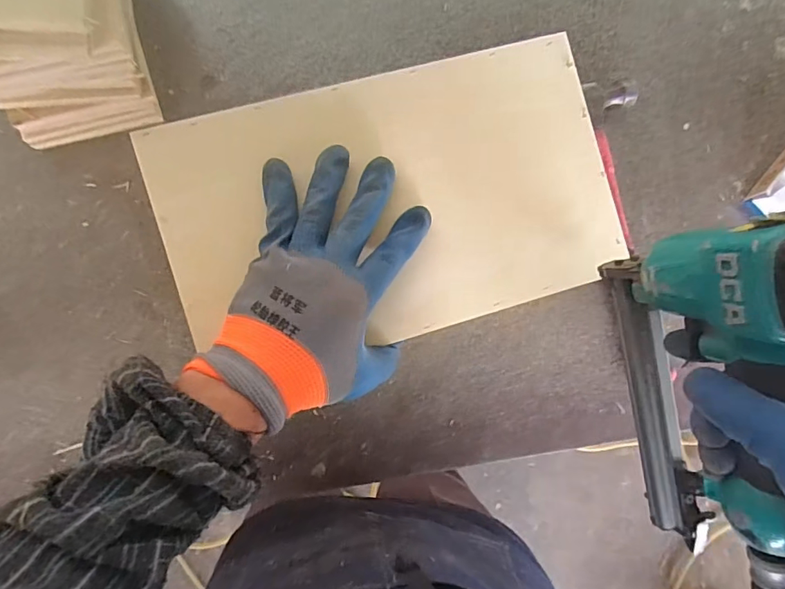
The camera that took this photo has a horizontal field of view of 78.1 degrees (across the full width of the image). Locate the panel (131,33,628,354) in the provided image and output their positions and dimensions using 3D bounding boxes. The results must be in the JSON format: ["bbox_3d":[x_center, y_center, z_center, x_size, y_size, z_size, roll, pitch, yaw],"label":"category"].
[{"bbox_3d":[0.004,-0.070,0.378,0.344,0.013,0.201,-16,91,-8],"label":"panel"}]

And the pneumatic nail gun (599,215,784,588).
[{"bbox_3d":[0.219,0.081,0.302,0.053,0.155,0.247,-17,91,-8],"label":"pneumatic nail gun"}]

